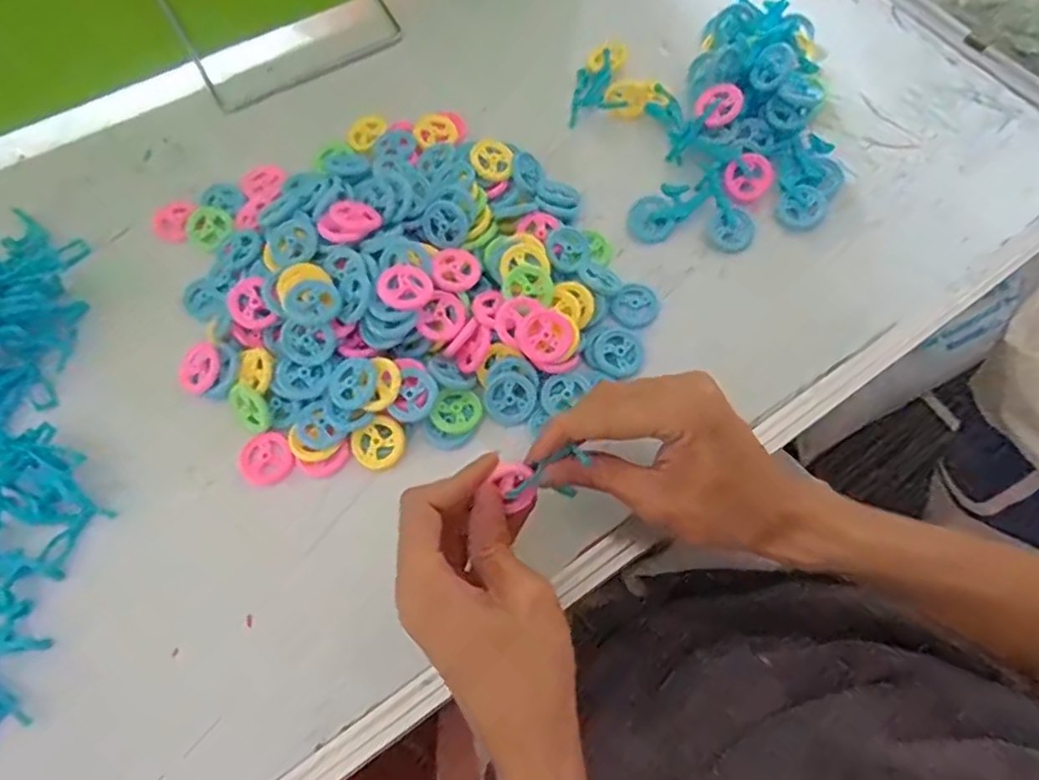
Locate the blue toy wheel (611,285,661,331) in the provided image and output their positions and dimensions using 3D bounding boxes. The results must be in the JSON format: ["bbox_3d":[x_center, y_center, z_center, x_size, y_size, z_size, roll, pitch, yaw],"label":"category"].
[{"bbox_3d":[0.071,-0.051,0.383,0.026,0.006,0.028,0,68,1],"label":"blue toy wheel"}]

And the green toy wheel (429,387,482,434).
[{"bbox_3d":[-0.036,0.011,0.357,0.028,0.004,0.026,0,68,1],"label":"green toy wheel"}]

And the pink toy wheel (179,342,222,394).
[{"bbox_3d":[-0.187,-0.013,0.369,0.027,0.011,0.026,0,68,1],"label":"pink toy wheel"}]

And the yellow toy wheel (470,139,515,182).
[{"bbox_3d":[-0.018,-0.150,0.410,0.028,0.006,0.035,5,68,3],"label":"yellow toy wheel"}]

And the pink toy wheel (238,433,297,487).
[{"bbox_3d":[-0.143,0.038,0.353,0.031,0.004,0.029,-1,69,2],"label":"pink toy wheel"}]

